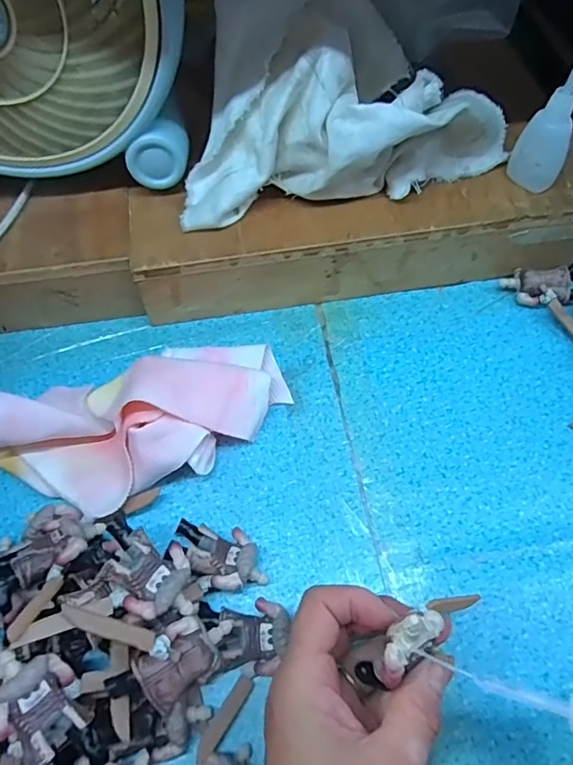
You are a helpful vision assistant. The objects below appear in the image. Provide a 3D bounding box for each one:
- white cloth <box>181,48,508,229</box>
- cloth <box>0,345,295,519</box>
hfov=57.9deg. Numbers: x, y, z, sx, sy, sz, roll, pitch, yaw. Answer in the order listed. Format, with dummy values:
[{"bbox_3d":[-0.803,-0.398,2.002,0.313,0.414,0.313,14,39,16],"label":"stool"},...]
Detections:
[{"bbox_3d":[0.043,-0.169,0.352,0.236,0.079,0.074,-10,61,-5],"label":"white cloth"},{"bbox_3d":[-0.091,0.020,0.326,0.192,0.053,0.093,-21,64,-11],"label":"cloth"}]

